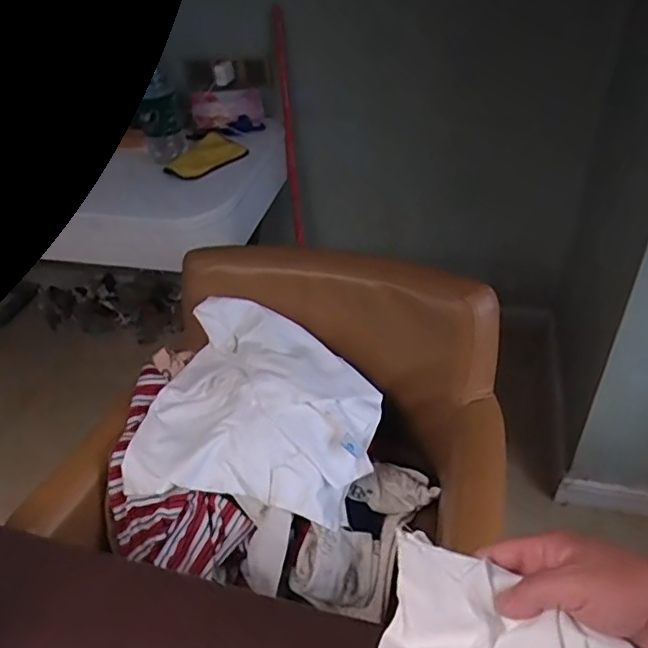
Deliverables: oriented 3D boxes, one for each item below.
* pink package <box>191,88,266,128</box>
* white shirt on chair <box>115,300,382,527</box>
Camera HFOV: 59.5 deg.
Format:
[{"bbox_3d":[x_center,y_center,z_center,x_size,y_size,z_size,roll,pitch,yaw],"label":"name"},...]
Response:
[{"bbox_3d":[-0.292,-0.654,1.715,0.212,0.030,0.117,-6,81,-4],"label":"pink package"},{"bbox_3d":[-0.103,0.139,0.950,0.377,0.127,0.348,6,42,13],"label":"white shirt on chair"}]

